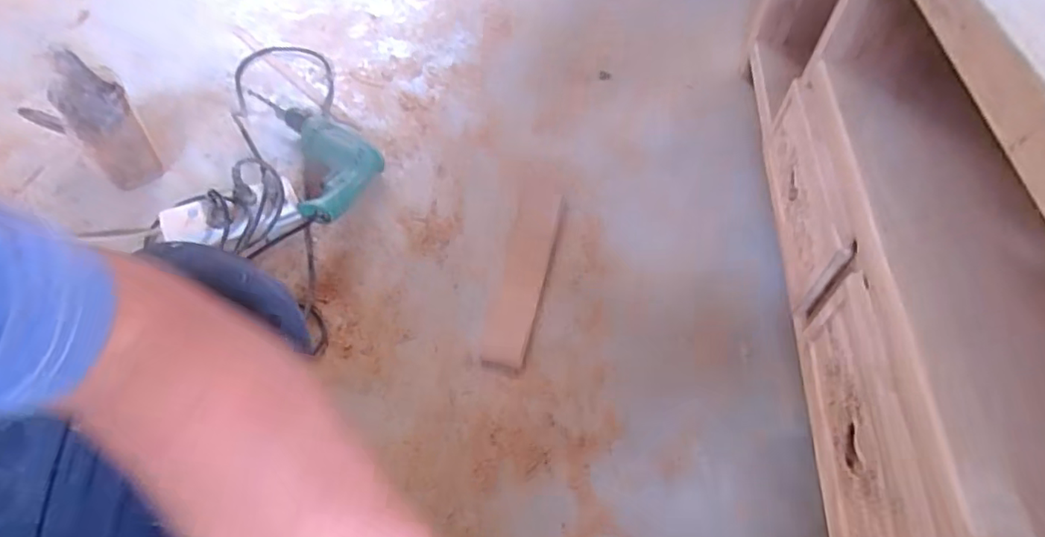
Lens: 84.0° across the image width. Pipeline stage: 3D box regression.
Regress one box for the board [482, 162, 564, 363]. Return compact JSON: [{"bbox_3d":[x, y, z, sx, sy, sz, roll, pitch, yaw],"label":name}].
[{"bbox_3d":[0.002,0.003,0.895,0.071,0.008,0.359,12,44,2],"label":"board"}]

